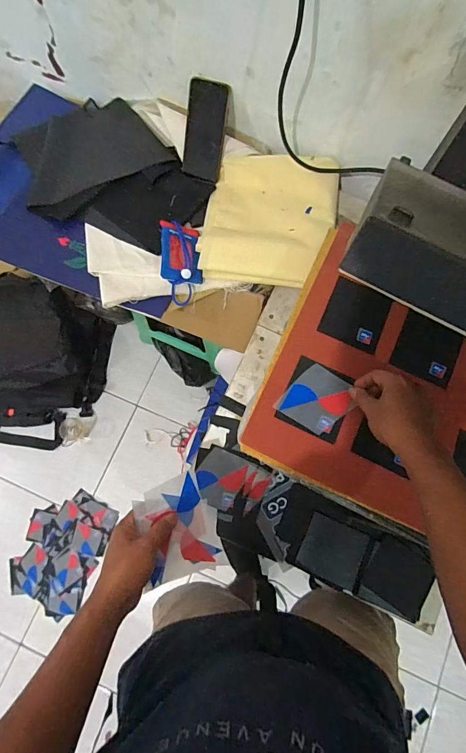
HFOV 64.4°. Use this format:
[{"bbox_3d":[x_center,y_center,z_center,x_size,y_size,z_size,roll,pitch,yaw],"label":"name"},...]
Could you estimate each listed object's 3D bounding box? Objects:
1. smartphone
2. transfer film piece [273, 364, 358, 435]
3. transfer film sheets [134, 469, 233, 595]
[{"bbox_3d":[-0.053,-0.481,0.726,0.079,0.161,0.012,8,35,-7],"label":"smartphone"},{"bbox_3d":[0.119,0.035,0.518,0.090,0.010,0.079,-44,83,-9],"label":"transfer film piece"},{"bbox_3d":[-0.070,0.201,0.500,0.108,0.014,0.127,-4,63,-32],"label":"transfer film sheets"}]

